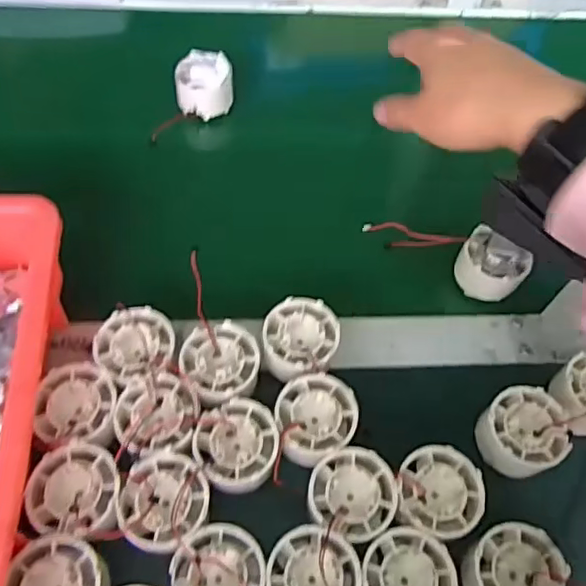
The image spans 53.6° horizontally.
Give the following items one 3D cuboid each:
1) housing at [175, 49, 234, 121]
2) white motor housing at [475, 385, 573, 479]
[{"bbox_3d":[-0.083,-0.197,0.549,0.052,0.039,0.051,-3,59,-6],"label":"housing"},{"bbox_3d":[0.150,0.093,0.382,0.051,0.035,0.051,2,59,-3],"label":"white motor housing"}]

